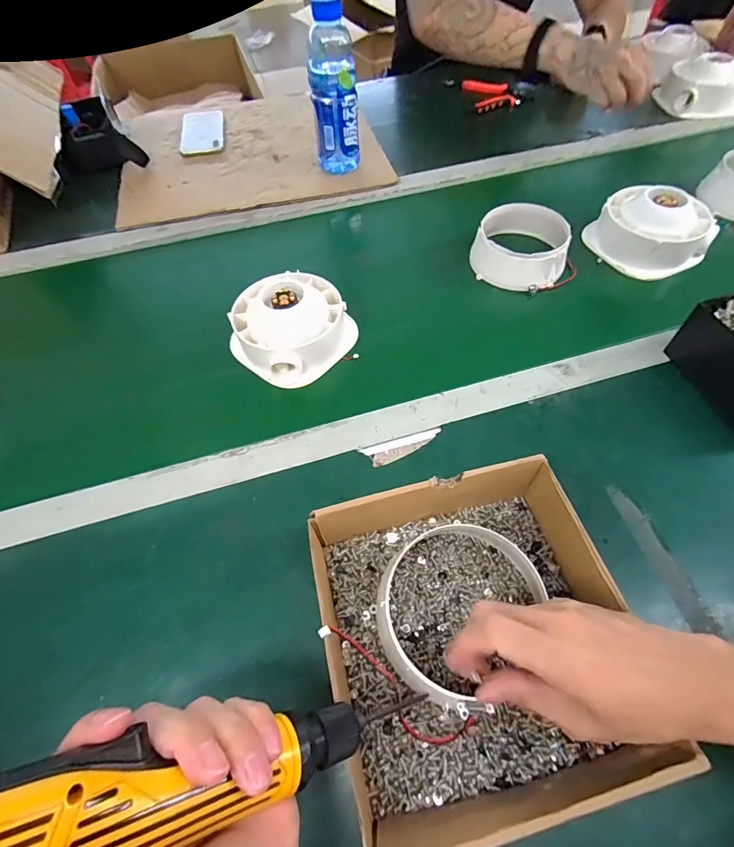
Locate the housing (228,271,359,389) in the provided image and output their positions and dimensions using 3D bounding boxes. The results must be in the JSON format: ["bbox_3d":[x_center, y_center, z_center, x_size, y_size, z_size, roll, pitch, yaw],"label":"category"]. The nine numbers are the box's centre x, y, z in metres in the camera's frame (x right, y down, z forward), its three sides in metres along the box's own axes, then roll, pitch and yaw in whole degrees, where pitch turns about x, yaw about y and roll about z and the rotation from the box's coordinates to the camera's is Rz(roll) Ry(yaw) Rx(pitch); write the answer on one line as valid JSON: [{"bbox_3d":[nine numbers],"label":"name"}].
[{"bbox_3d":[-0.091,-0.122,0.491,0.131,0.062,0.130,-1,58,1],"label":"housing"}]

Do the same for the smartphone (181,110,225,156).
[{"bbox_3d":[-0.308,-0.549,0.777,0.077,0.012,0.167,-10,58,-5],"label":"smartphone"}]

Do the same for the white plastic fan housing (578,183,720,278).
[{"bbox_3d":[0.383,-0.271,0.564,0.119,0.067,0.128,-23,60,-13],"label":"white plastic fan housing"}]

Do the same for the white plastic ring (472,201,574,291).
[{"bbox_3d":[0.212,-0.245,0.565,0.125,0.052,0.122,21,61,13],"label":"white plastic ring"}]

